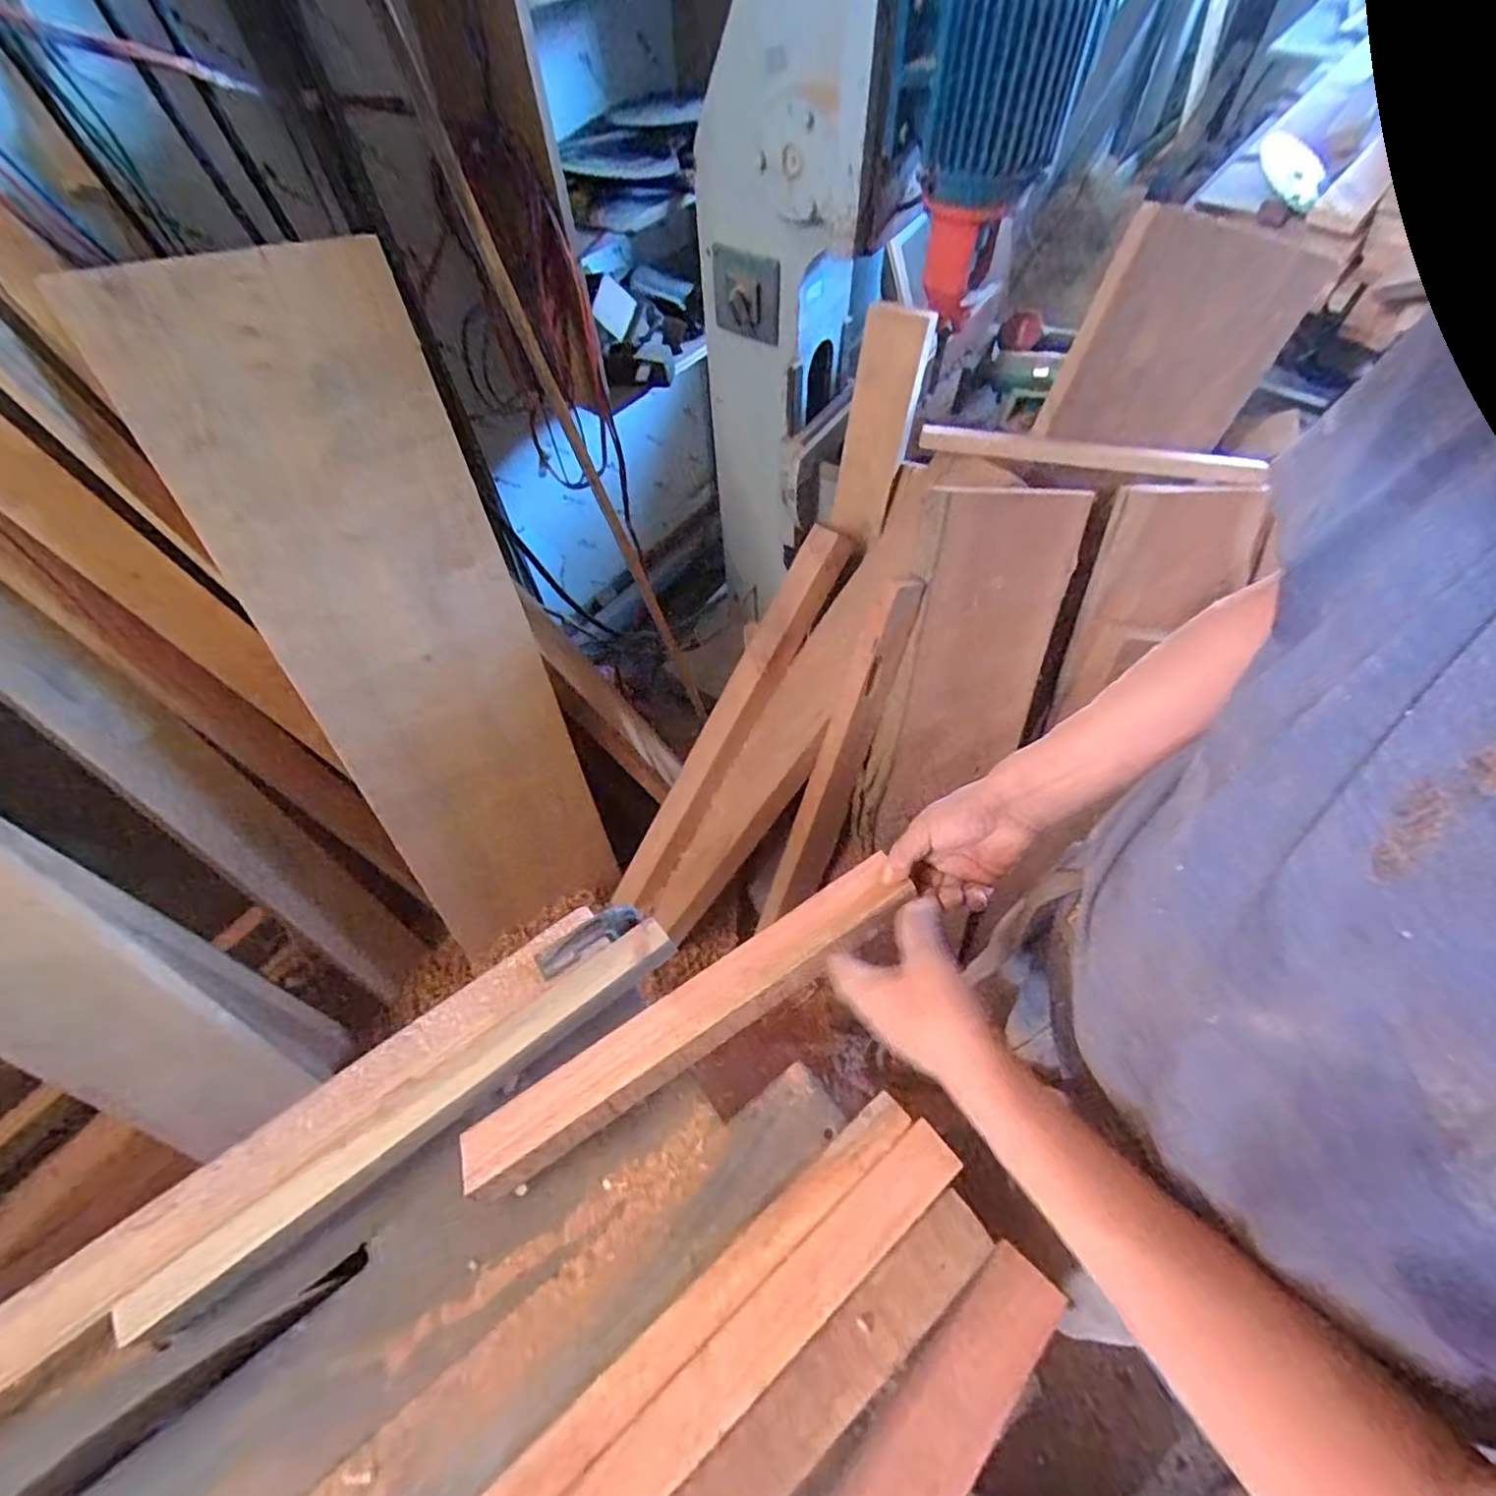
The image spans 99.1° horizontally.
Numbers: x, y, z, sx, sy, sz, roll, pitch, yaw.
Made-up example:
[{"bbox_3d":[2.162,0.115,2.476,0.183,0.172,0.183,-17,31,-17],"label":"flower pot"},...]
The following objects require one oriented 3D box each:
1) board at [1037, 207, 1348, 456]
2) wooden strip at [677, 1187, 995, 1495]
[{"bbox_3d":[0.522,-0.487,0.768,0.249,0.228,0.023,8,35,-3],"label":"board"},{"bbox_3d":[-0.013,0.457,0.385,0.442,0.016,0.044,-35,63,-18],"label":"wooden strip"}]

